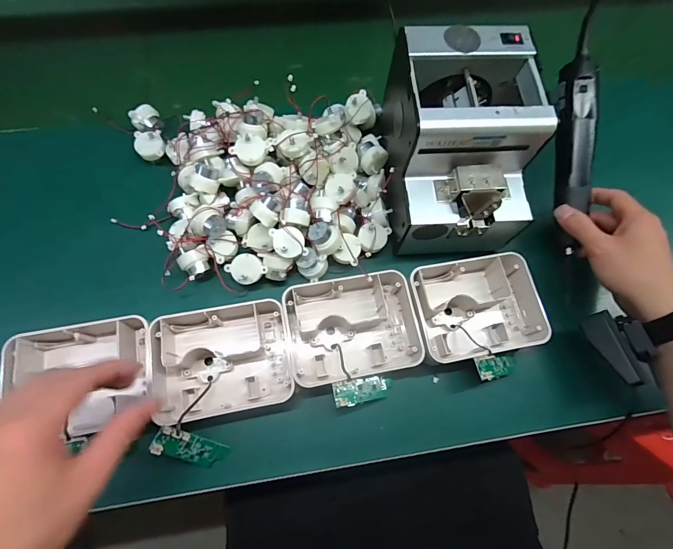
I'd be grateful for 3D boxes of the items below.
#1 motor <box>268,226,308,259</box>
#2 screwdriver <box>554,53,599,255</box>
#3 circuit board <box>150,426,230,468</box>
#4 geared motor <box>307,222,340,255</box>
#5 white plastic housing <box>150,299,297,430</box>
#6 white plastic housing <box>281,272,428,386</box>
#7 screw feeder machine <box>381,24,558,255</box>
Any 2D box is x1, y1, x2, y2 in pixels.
[{"bbox_3d":[-0.049,-0.034,0.382,0.033,0.020,0.033,-15,101,7],"label":"motor"},{"bbox_3d":[0.261,-0.128,0.403,0.029,0.030,0.201,-2,96,-4],"label":"screwdriver"},{"bbox_3d":[-0.130,0.158,0.332,0.069,0.010,0.024,39,63,-35],"label":"circuit board"},{"bbox_3d":[-0.012,-0.039,0.391,0.030,0.023,0.030,-9,70,25],"label":"geared motor"},{"bbox_3d":[-0.112,0.080,0.360,0.127,0.036,0.105,-11,69,-7],"label":"white plastic housing"},{"bbox_3d":[0.014,0.050,0.376,0.127,0.040,0.107,-9,68,-7],"label":"white plastic housing"},{"bbox_3d":[0.126,-0.128,0.375,0.127,0.130,0.177,-5,68,-5],"label":"screw feeder machine"}]

